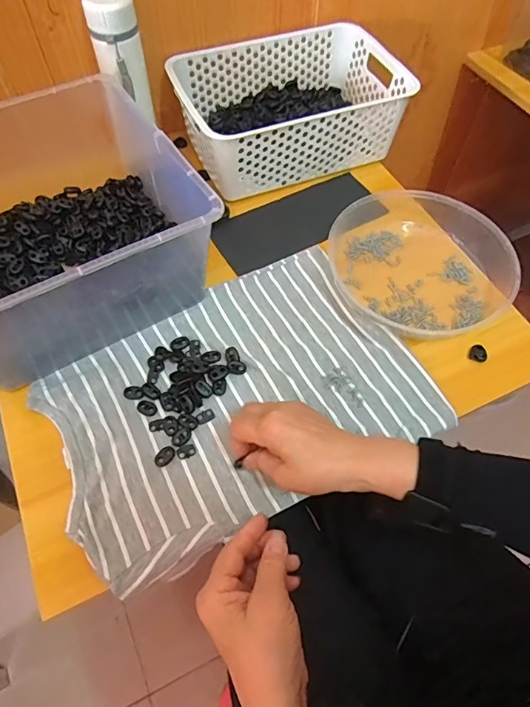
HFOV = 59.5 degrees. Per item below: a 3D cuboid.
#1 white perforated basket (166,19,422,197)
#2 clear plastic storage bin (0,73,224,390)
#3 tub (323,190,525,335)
[{"bbox_3d":[0.032,-0.360,0.687,0.309,0.106,0.208,-21,62,-13],"label":"white perforated basket"},{"bbox_3d":[-0.252,-0.159,0.534,0.293,0.140,0.336,-28,64,-17],"label":"clear plastic storage bin"},{"bbox_3d":[0.187,-0.119,0.588,0.219,0.044,0.232,-32,65,-19],"label":"tub"}]

